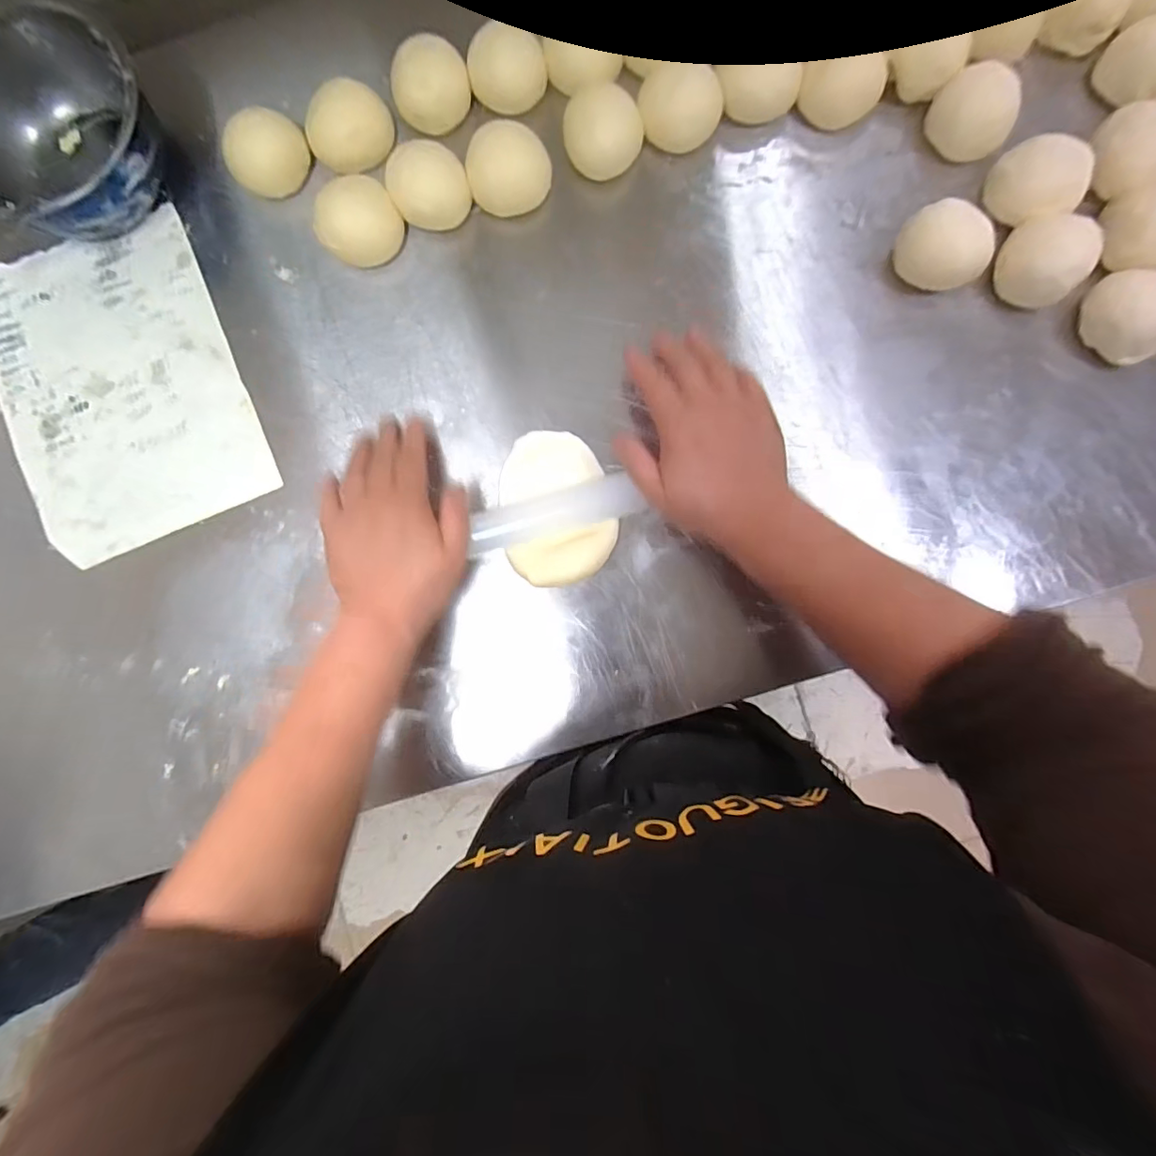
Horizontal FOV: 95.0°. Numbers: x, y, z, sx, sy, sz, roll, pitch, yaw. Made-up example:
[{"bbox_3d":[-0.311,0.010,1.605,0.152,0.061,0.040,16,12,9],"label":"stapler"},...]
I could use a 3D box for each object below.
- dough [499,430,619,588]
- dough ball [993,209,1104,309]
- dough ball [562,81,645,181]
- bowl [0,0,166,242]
[{"bbox_3d":[-0.017,-0.053,0.395,0.081,0.011,0.115,-16,80,-3],"label":"dough"},{"bbox_3d":[0.343,-0.234,0.389,0.054,0.041,0.059,0,87,2],"label":"dough ball"},{"bbox_3d":[0.020,-0.337,0.404,0.058,0.034,0.052,1,87,2],"label":"dough ball"},{"bbox_3d":[-0.390,-0.330,0.398,0.149,0.070,0.149,0,87,2],"label":"bowl"}]

